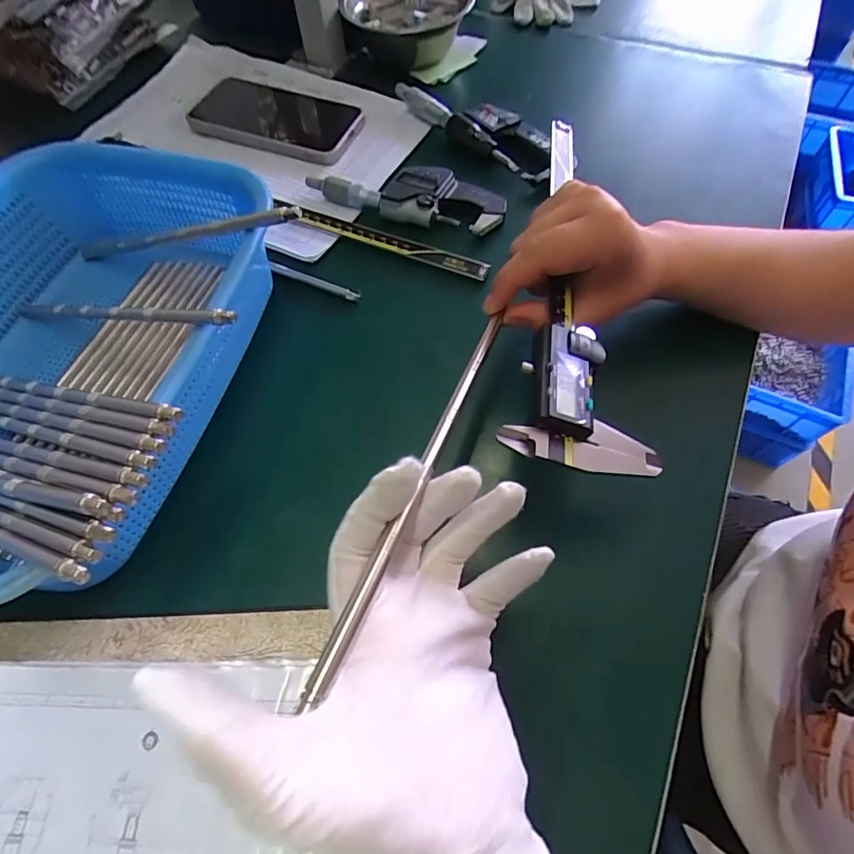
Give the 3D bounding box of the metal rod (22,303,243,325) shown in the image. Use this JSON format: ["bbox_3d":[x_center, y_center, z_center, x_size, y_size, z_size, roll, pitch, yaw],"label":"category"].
[{"bbox_3d":[-0.182,-0.067,0.289,0.193,0.007,0.006,9,59,28],"label":"metal rod"}]

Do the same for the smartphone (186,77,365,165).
[{"bbox_3d":[-0.134,-0.280,0.450,0.149,0.012,0.077,22,68,10],"label":"smartphone"}]

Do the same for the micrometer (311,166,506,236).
[{"bbox_3d":[-0.016,-0.191,0.404,0.159,0.027,0.052,14,63,9],"label":"micrometer"}]

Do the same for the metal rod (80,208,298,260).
[{"bbox_3d":[-0.163,-0.125,0.321,0.218,0.009,0.008,5,57,30],"label":"metal rod"}]

